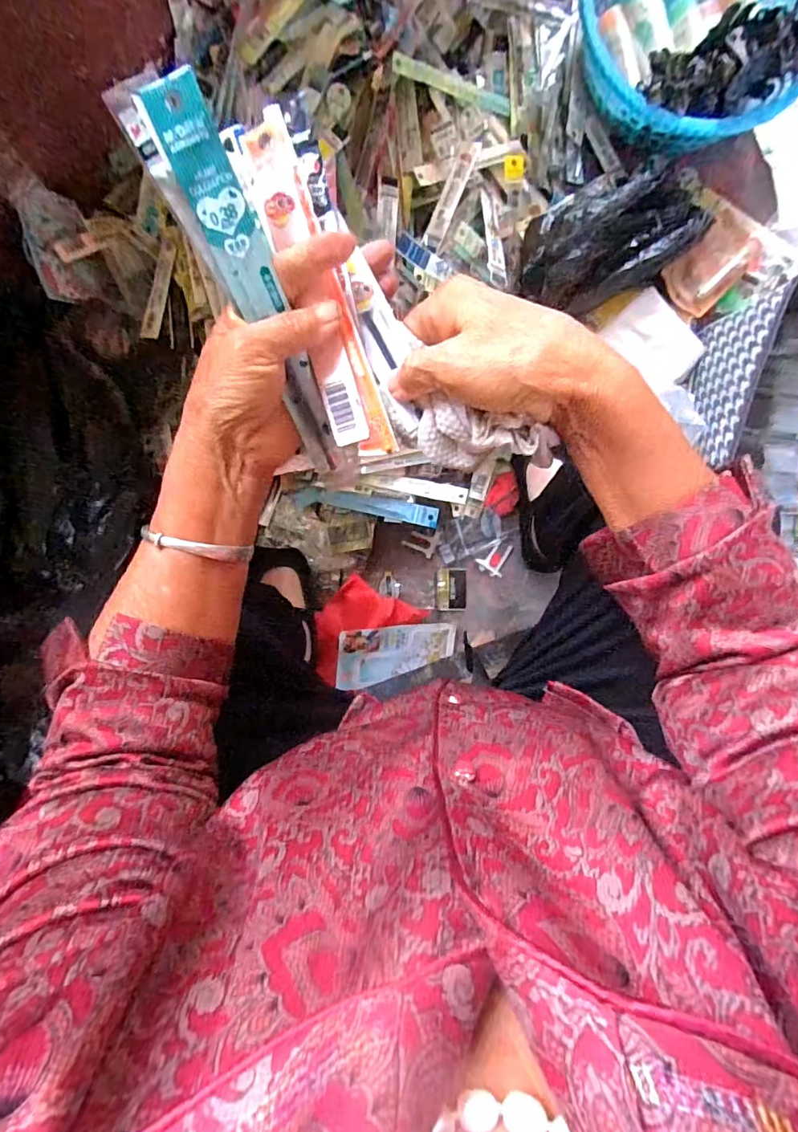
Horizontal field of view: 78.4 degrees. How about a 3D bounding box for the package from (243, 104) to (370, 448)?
[{"bbox_3d":[-0.047,-0.151,0.263,0.028,0.007,0.168,-13,100,18],"label":"package"}]

